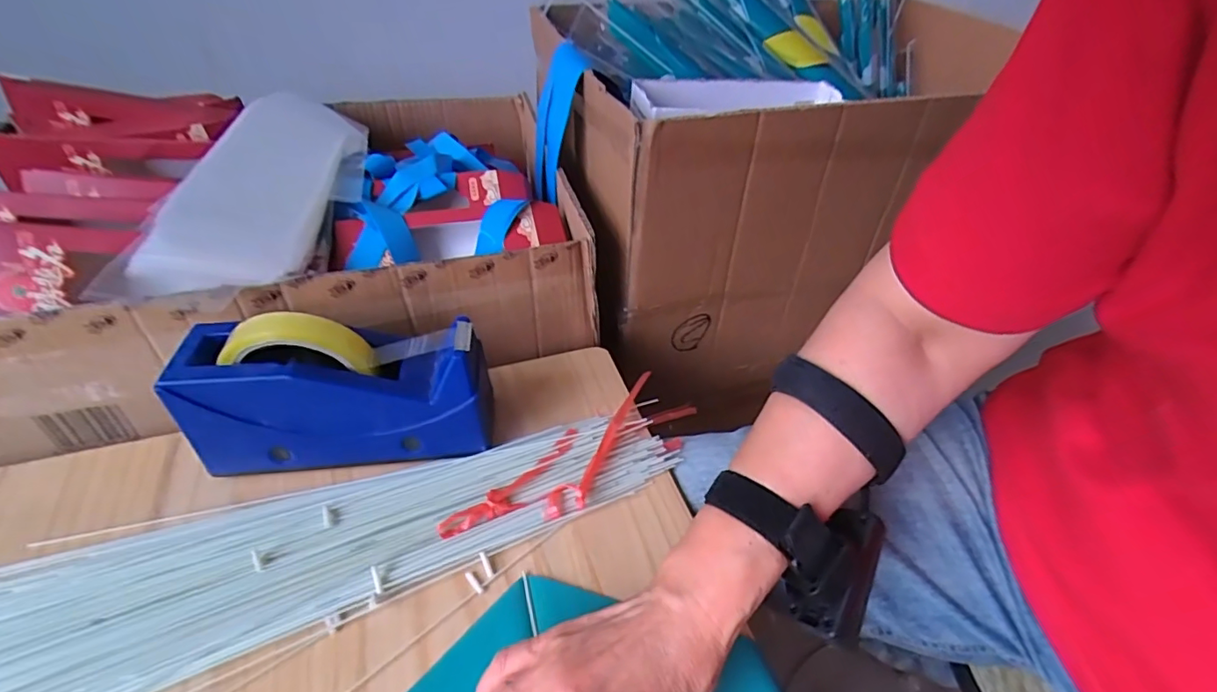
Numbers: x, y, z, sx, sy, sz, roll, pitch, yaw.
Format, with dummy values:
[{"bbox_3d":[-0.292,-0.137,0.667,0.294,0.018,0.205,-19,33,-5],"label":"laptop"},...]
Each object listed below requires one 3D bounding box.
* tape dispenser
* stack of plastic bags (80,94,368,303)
[{"bbox_3d":[-0.190,0.029,0.394,0.201,0.111,0.068,-2,42,-6],"label":"tape dispenser"},{"bbox_3d":[-0.311,-0.165,0.513,0.138,0.050,0.364,0,43,-3],"label":"stack of plastic bags"}]

